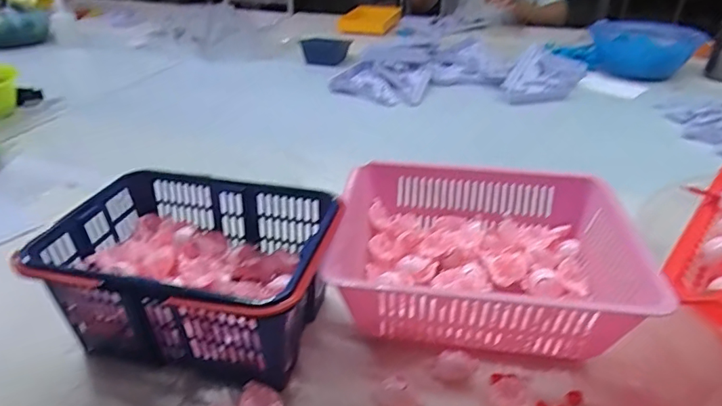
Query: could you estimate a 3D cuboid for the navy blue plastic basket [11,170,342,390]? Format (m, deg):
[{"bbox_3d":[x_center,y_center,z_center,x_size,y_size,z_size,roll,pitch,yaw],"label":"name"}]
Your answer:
[{"bbox_3d":[-0.144,0.066,0.453,0.231,0.113,0.168,8,32,10],"label":"navy blue plastic basket"}]

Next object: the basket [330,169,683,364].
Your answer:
[{"bbox_3d":[0.113,0.056,0.486,0.265,0.092,0.211,4,32,4],"label":"basket"}]

